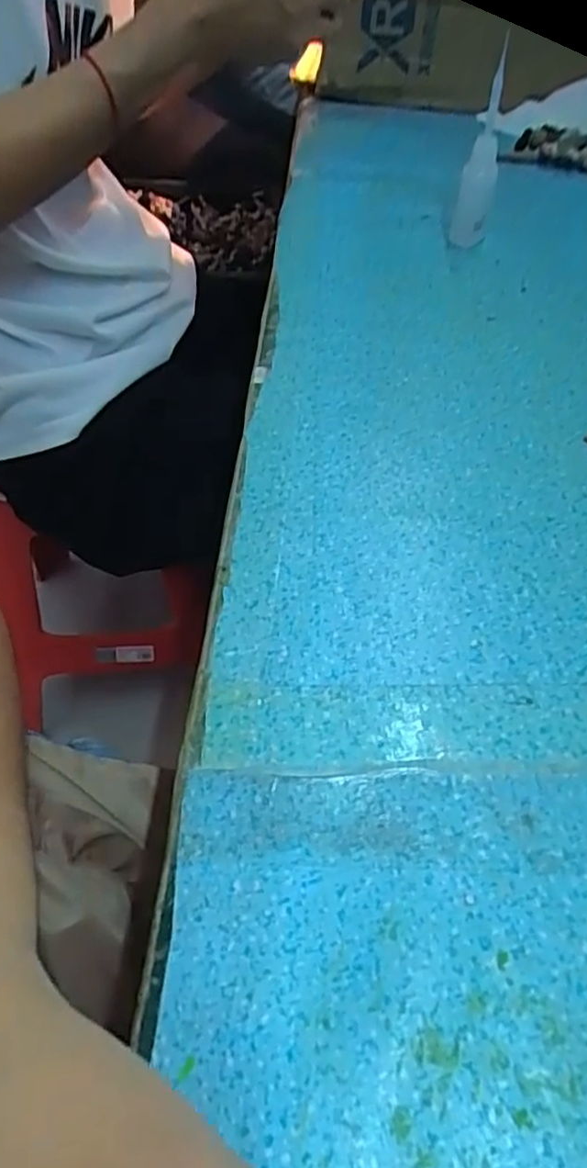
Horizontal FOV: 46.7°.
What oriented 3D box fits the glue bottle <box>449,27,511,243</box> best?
[{"bbox_3d":[0.125,-0.279,0.449,0.024,0.112,0.029,13,51,9],"label":"glue bottle"}]

